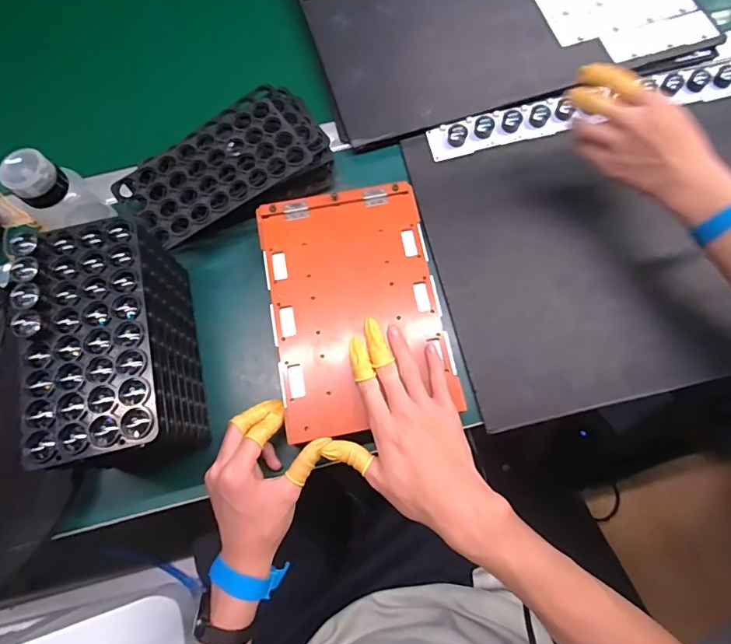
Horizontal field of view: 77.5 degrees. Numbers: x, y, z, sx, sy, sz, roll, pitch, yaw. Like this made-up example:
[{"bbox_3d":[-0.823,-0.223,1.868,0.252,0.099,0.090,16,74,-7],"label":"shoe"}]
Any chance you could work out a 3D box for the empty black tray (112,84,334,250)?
[{"bbox_3d":[-0.149,-0.164,0.508,0.216,0.051,0.117,-36,77,-8],"label":"empty black tray"}]

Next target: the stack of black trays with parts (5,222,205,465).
[{"bbox_3d":[-0.223,0.024,0.416,0.098,0.134,0.195,-13,74,-2],"label":"stack of black trays with parts"}]

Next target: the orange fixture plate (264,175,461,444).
[{"bbox_3d":[-0.011,-0.021,0.452,0.161,0.006,0.244,-10,74,-2],"label":"orange fixture plate"}]

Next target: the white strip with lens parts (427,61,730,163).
[{"bbox_3d":[0.289,-0.260,0.536,0.434,0.009,0.045,-13,74,-2],"label":"white strip with lens parts"}]

